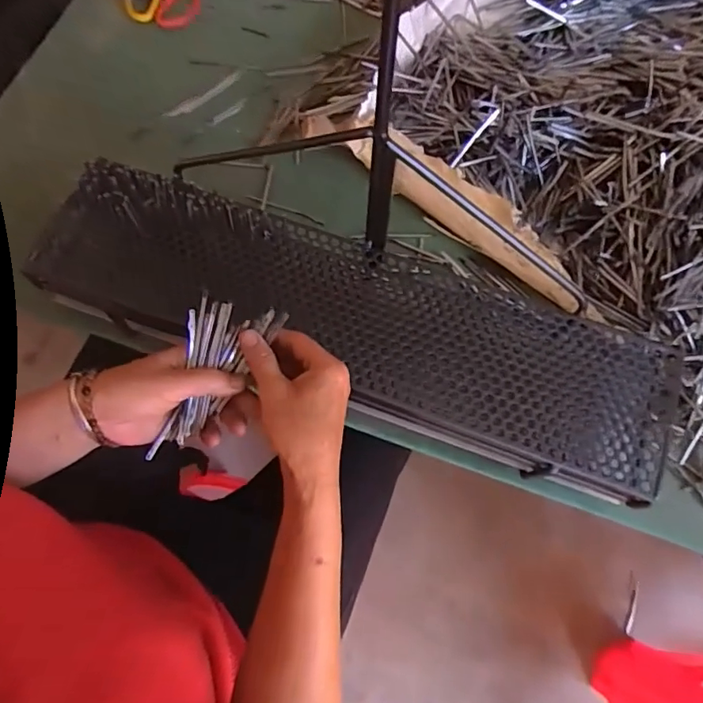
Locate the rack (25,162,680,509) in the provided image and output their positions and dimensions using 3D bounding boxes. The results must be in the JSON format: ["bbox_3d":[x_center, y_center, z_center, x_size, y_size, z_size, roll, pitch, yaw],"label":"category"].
[{"bbox_3d":[-0.005,-0.025,0.499,0.600,0.089,0.150,19,74,7],"label":"rack"}]

